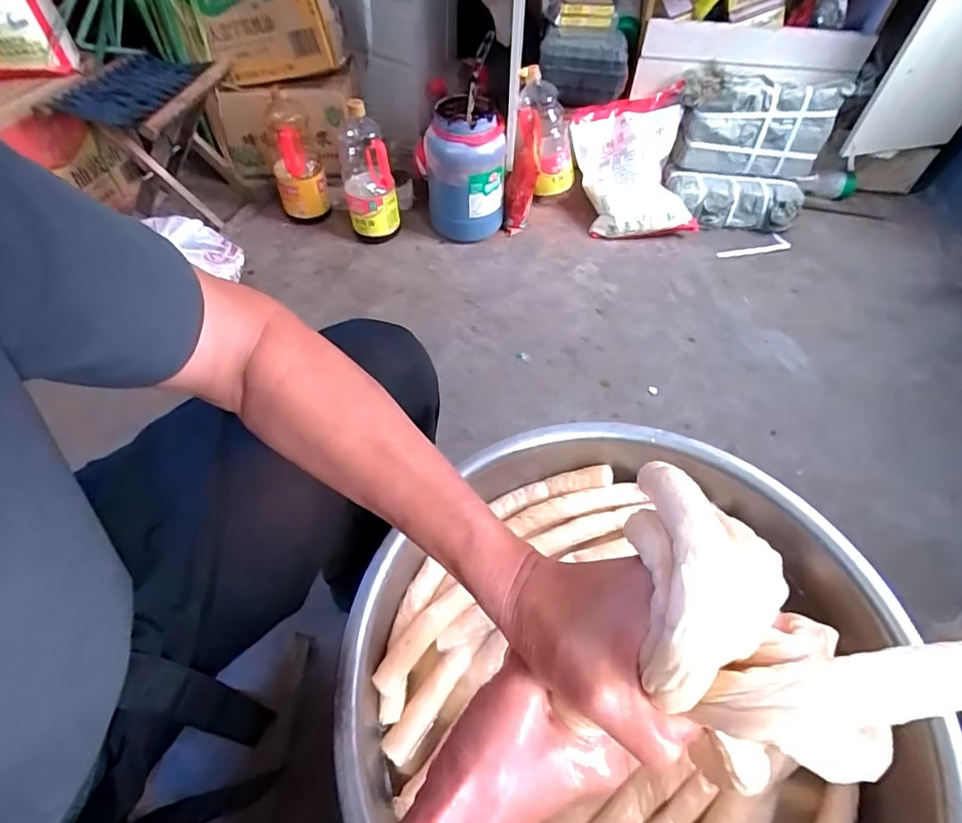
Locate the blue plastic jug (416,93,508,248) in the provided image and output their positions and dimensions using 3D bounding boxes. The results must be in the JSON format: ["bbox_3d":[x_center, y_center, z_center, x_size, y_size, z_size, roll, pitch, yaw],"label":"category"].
[{"bbox_3d":[-0.042,-0.520,1.130,0.175,0.253,0.155,-4,56,-4],"label":"blue plastic jug"}]

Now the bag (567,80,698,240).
[{"bbox_3d":[0.352,-0.555,1.196,0.262,0.209,0.233,-6,57,-6],"label":"bag"}]

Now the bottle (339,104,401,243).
[{"bbox_3d":[-0.239,-0.492,1.100,0.107,0.267,0.092,-12,58,-10],"label":"bottle"}]

